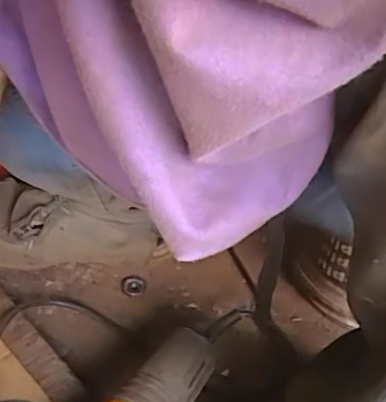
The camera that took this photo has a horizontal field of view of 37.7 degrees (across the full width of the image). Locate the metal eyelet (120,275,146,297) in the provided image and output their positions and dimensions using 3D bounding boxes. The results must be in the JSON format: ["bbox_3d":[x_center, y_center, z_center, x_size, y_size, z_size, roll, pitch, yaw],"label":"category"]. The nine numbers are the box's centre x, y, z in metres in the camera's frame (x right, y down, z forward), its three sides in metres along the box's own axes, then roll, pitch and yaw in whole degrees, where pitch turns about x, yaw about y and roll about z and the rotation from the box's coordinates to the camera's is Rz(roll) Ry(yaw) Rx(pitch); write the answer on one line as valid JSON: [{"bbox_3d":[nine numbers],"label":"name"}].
[{"bbox_3d":[-0.071,0.101,0.671,0.029,0.004,0.030,4,37,-3],"label":"metal eyelet"}]

